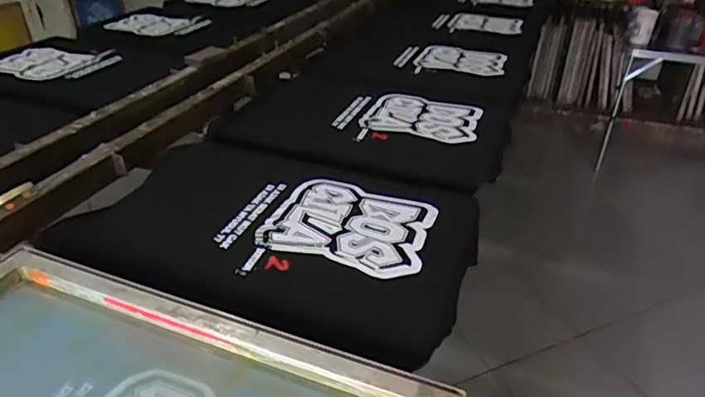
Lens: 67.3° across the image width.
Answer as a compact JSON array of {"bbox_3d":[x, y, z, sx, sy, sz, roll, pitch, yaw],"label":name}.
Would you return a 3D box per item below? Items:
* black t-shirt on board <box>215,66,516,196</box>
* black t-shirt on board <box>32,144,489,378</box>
[{"bbox_3d":[0.030,-0.185,1.347,0.694,0.110,0.530,14,34,18],"label":"black t-shirt on board"},{"bbox_3d":[-0.130,0.052,0.926,0.658,0.070,0.443,13,34,19],"label":"black t-shirt on board"}]

